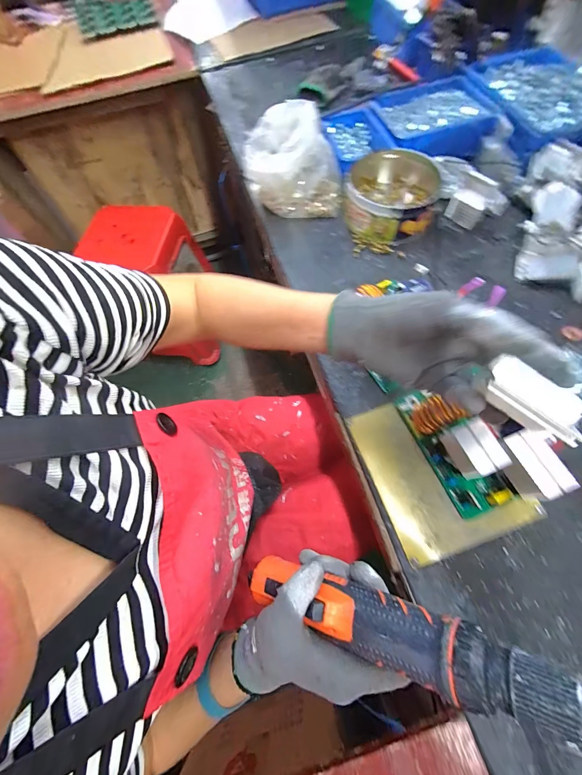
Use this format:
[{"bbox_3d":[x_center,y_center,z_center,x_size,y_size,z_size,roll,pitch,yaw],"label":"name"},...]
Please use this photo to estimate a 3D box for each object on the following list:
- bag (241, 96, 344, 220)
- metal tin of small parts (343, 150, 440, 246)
[{"bbox_3d":[0.004,-0.396,0.512,0.160,0.104,0.164,-6,67,2],"label":"bag"},{"bbox_3d":[0.164,-0.317,0.489,0.140,0.055,0.150,-2,67,4],"label":"metal tin of small parts"}]

